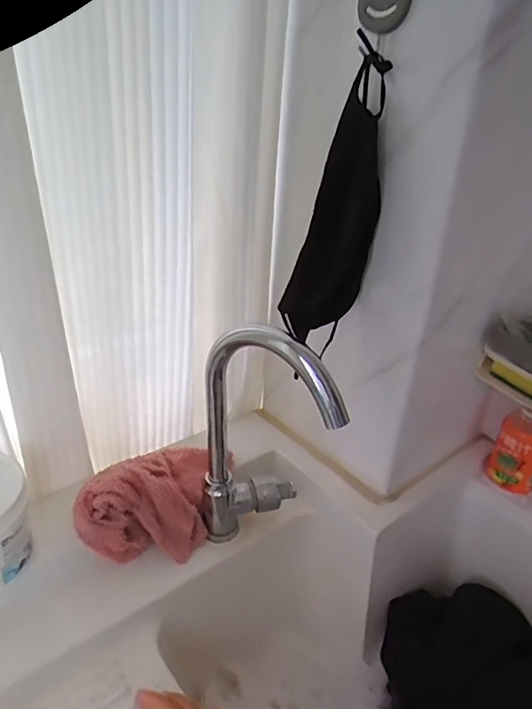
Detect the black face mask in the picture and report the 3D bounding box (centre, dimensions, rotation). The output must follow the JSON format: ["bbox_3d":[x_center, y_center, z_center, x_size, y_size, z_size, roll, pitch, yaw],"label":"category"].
[{"bbox_3d":[0.074,-0.153,0.546,0.092,0.286,0.048,-10,32,-20],"label":"black face mask"}]

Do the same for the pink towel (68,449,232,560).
[{"bbox_3d":[-0.130,0.179,0.612,0.106,0.100,0.183,20,34,28],"label":"pink towel"}]

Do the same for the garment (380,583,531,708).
[{"bbox_3d":[0.281,0.382,0.613,0.234,0.098,0.189,22,35,30],"label":"garment"}]

